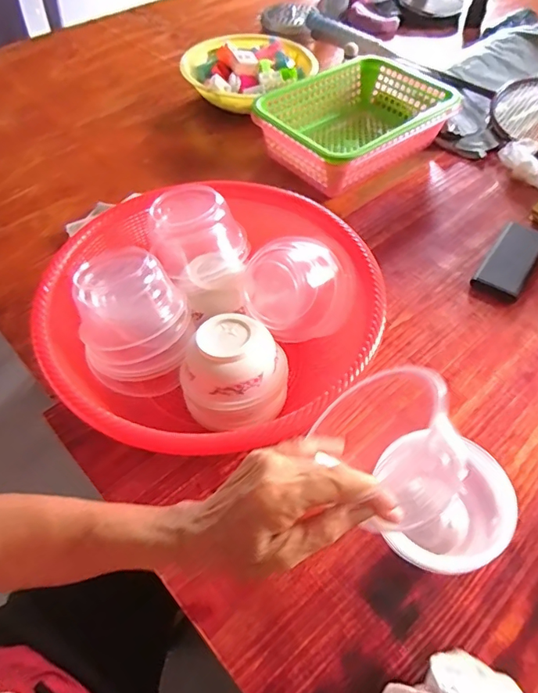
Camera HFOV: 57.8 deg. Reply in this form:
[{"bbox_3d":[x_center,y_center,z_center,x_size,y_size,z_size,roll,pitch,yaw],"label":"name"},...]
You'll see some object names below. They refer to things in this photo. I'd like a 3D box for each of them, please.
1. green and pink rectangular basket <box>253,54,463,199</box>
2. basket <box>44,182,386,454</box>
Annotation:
[{"bbox_3d":[0.147,-0.370,0.814,0.304,0.095,0.213,-33,59,-21],"label":"green and pink rectangular basket"},{"bbox_3d":[-0.061,-0.028,0.540,0.325,0.150,0.334,-1,53,1],"label":"basket"}]

